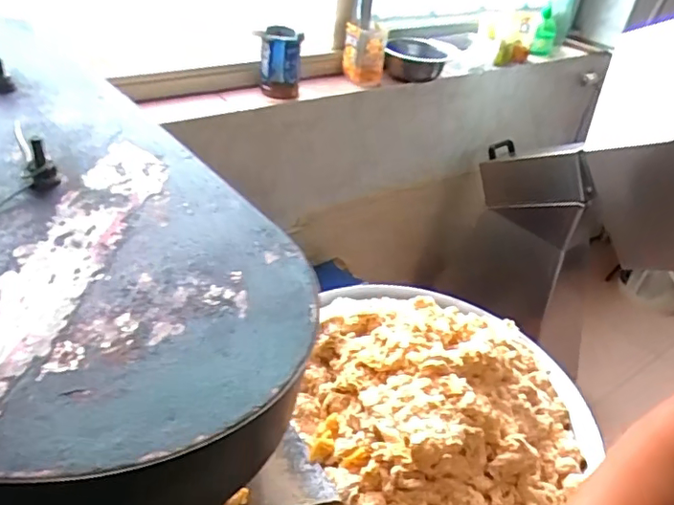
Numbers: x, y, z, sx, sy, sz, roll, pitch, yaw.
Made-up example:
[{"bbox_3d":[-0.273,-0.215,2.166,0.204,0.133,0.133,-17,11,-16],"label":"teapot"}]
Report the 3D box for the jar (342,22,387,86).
[{"bbox_3d":[0.071,-0.504,1.422,0.101,0.124,0.109,7,36,-1],"label":"jar"}]

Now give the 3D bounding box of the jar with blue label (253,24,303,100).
[{"bbox_3d":[-0.142,-0.450,1.310,0.109,0.164,0.090,-4,37,-16],"label":"jar with blue label"}]

